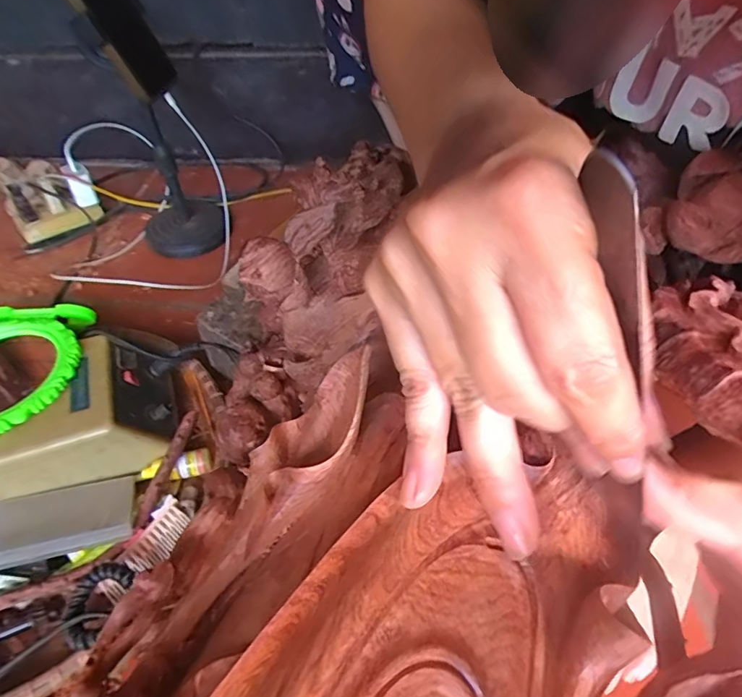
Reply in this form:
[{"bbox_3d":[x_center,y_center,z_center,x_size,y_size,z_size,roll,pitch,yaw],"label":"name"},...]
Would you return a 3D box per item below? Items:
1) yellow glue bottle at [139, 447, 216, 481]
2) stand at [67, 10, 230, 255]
[{"bbox_3d":[-0.164,0.099,0.414,0.059,0.020,0.017,-14,48,-11],"label":"yellow glue bottle"},{"bbox_3d":[-0.249,-0.232,0.593,0.108,0.226,0.105,-11,48,-7],"label":"stand"}]

